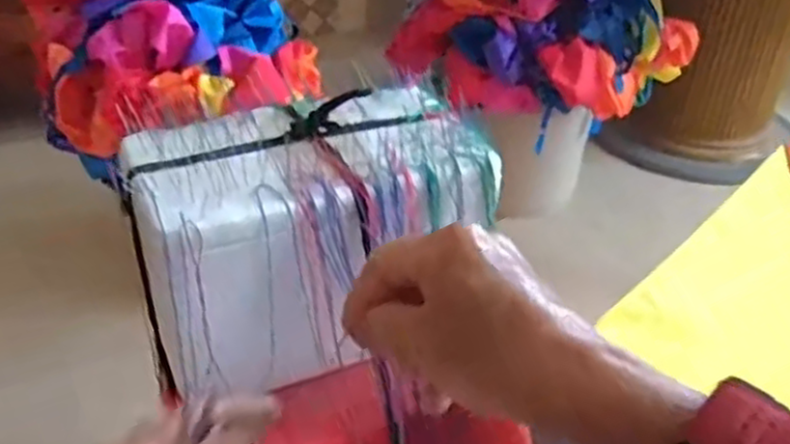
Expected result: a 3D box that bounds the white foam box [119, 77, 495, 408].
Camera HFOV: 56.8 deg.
[{"bbox_3d":[-0.067,0.007,0.616,0.270,0.169,0.172,-18,40,-27],"label":"white foam box"}]

